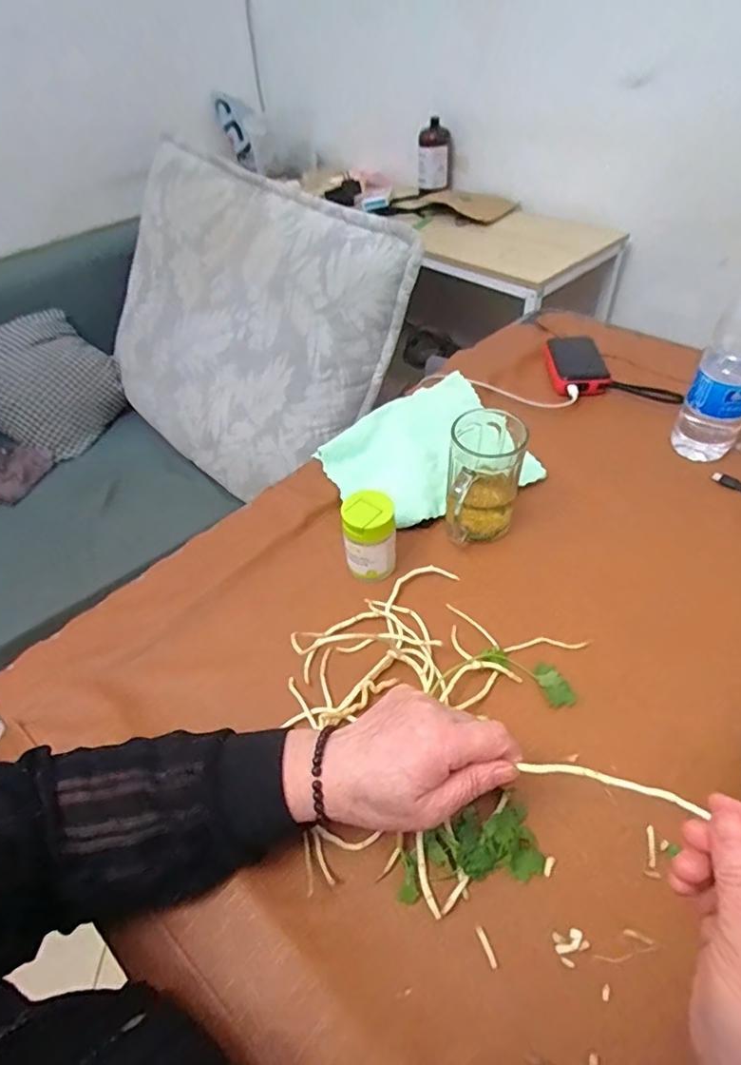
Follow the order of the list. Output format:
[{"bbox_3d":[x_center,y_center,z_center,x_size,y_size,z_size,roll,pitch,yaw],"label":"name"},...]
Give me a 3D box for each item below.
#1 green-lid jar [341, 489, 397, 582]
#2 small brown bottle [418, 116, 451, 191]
[{"bbox_3d":[-0.001,0.003,0.523,0.047,0.072,0.043,-6,47,-1],"label":"green-lid jar"},{"bbox_3d":[0.149,-0.872,1.276,0.074,0.123,0.066,2,48,6],"label":"small brown bottle"}]

